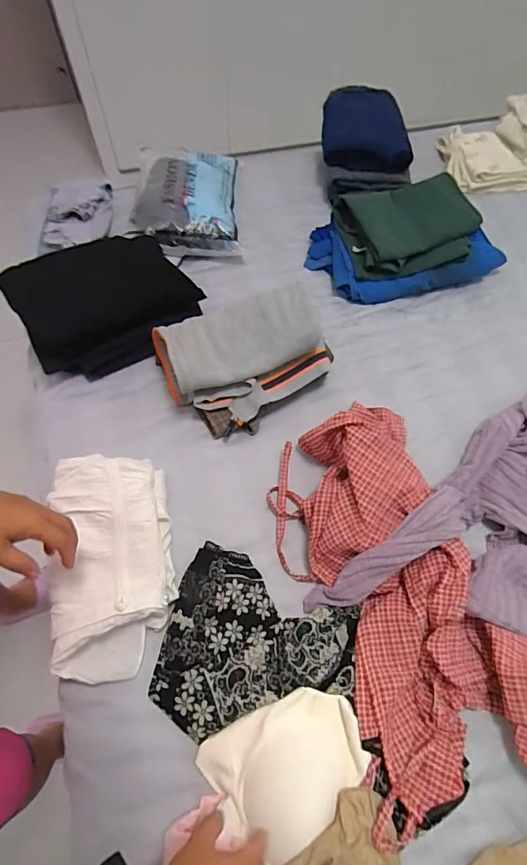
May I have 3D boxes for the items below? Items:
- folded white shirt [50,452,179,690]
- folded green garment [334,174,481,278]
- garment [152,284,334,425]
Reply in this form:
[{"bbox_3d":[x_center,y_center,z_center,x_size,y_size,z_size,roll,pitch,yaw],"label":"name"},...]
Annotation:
[{"bbox_3d":[-0.219,0.174,0.618,0.164,0.067,0.305,-9,65,-6],"label":"folded white shirt"},{"bbox_3d":[0.301,-0.428,0.904,0.279,0.055,0.213,-13,65,-8],"label":"folded green garment"},{"bbox_3d":[-0.035,-0.137,0.751,0.262,0.140,0.195,-26,68,-14],"label":"garment"}]

